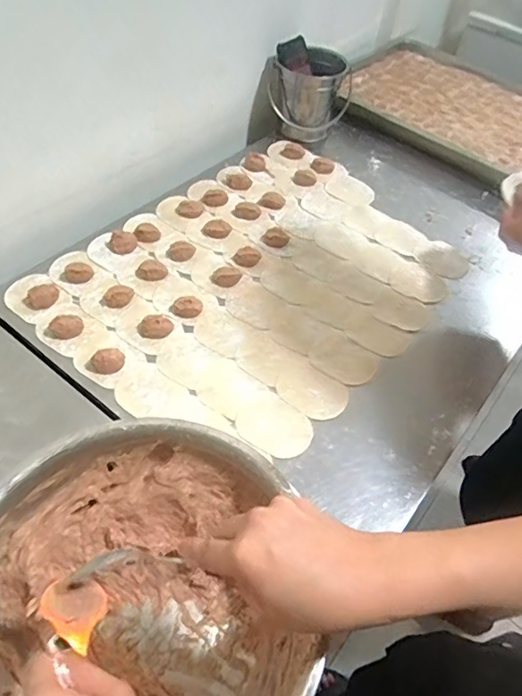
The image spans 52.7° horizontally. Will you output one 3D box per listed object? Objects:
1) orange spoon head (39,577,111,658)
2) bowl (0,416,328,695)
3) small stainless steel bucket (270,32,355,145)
[{"bbox_3d":[-0.126,0.177,0.365,0.045,0.015,0.043,32,25,20],"label":"orange spoon head"},{"bbox_3d":[-0.106,0.209,0.445,0.261,0.121,0.265,2,51,-3],"label":"bowl"},{"bbox_3d":[0.098,-0.507,1.038,0.139,0.137,0.129,3,50,-3],"label":"small stainless steel bucket"}]

